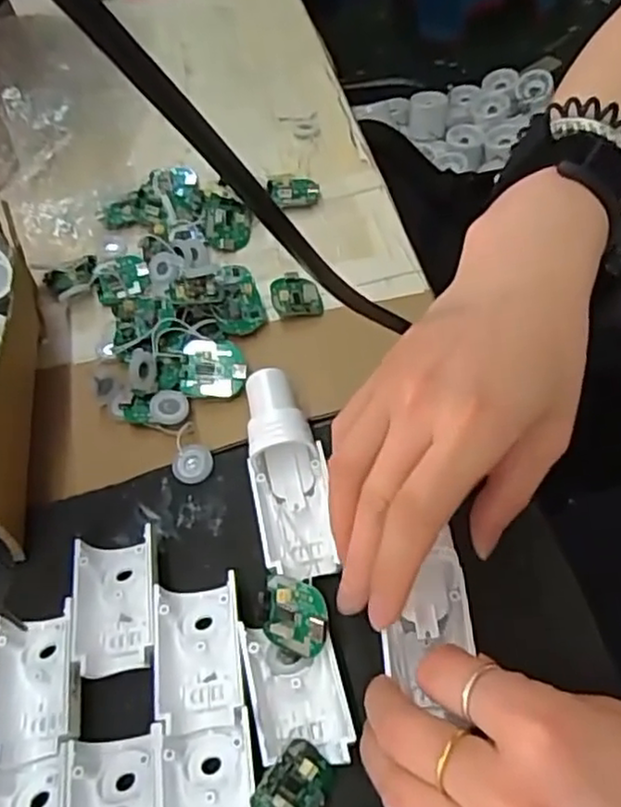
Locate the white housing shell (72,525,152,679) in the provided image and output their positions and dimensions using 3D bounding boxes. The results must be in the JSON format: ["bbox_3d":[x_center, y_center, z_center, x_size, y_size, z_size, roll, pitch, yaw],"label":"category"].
[{"bbox_3d":[-0.084,0.083,0.297,0.031,0.018,0.060,-12,55,2],"label":"white housing shell"}]

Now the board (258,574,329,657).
[{"bbox_3d":[-0.007,0.083,0.272,0.035,0.004,0.026,10,92,41],"label":"board"}]

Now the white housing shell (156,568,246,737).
[{"bbox_3d":[-0.046,0.100,0.279,0.036,0.016,0.058,-11,55,2],"label":"white housing shell"}]

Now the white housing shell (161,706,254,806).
[{"bbox_3d":[-0.037,0.143,0.249,0.034,0.016,0.051,-12,55,2],"label":"white housing shell"}]

